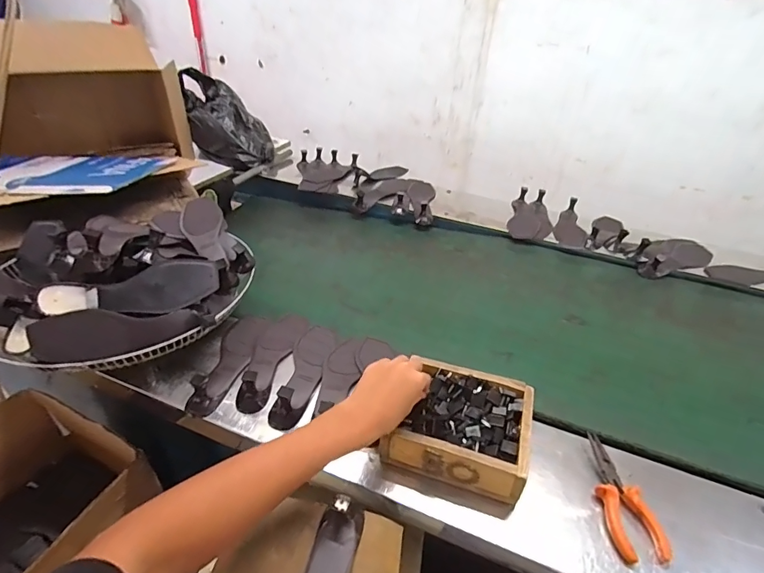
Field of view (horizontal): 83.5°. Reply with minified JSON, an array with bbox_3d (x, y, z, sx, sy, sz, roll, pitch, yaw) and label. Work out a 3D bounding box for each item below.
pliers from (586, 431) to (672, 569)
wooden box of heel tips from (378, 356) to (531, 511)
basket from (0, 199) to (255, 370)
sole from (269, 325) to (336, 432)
[{"bbox_3d":[0.293,0.255,0.531,0.054,0.016,0.153,-3,39,2],"label":"pliers"},{"bbox_3d":[0.106,0.185,0.583,0.175,0.061,0.157,14,36,14],"label":"wooden box of heel tips"},{"bbox_3d":[-0.438,-0.032,0.707,0.364,0.160,0.388,2,35,-2],"label":"basket"},{"bbox_3d":[-0.121,0.125,0.672,0.058,0.048,0.206,8,35,6],"label":"sole"}]

